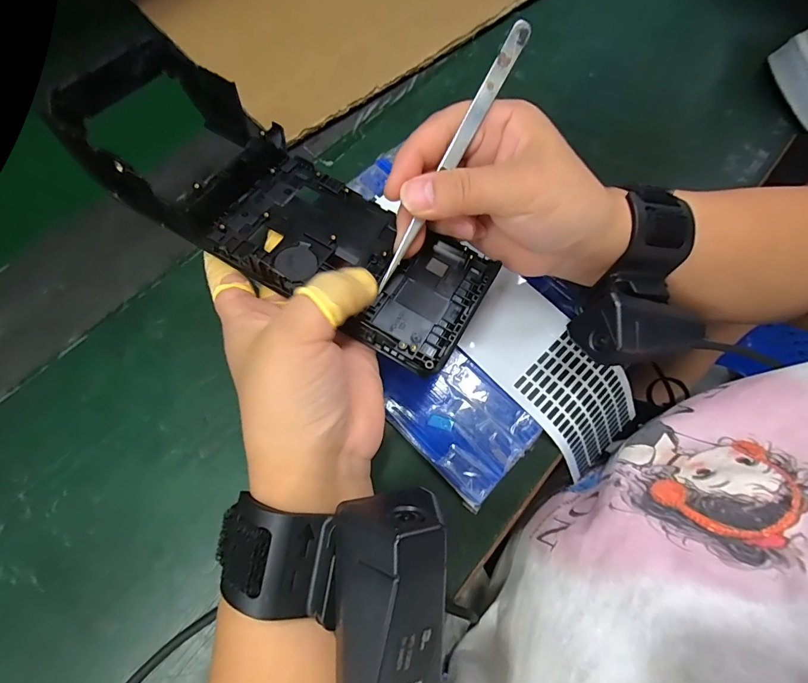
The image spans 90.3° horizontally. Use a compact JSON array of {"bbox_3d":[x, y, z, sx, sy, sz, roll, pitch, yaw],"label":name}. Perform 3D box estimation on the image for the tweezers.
[{"bbox_3d":[0.022,-0.084,0.189,0.009,0.004,0.134,31,99,9],"label":"tweezers"}]

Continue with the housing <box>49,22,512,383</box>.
[{"bbox_3d":[-0.058,-0.070,0.208,0.215,0.042,0.089,33,73,2],"label":"housing"}]

